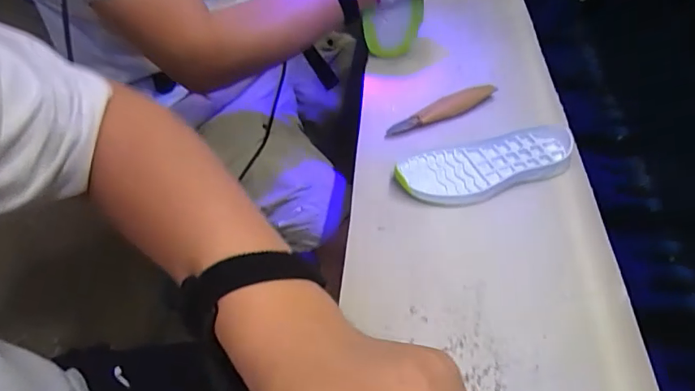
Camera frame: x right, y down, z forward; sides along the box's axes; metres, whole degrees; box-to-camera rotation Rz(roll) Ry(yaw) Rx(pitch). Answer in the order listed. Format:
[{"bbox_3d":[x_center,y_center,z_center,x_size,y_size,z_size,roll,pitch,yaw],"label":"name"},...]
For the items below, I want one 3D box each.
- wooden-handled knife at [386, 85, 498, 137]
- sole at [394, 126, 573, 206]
[{"bbox_3d":[0.123,-0.108,0.619,0.161,0.021,0.028,-24,50,-19],"label":"wooden-handled knife"},{"bbox_3d":[0.160,-0.033,0.551,0.210,0.019,0.082,-10,47,-7],"label":"sole"}]

